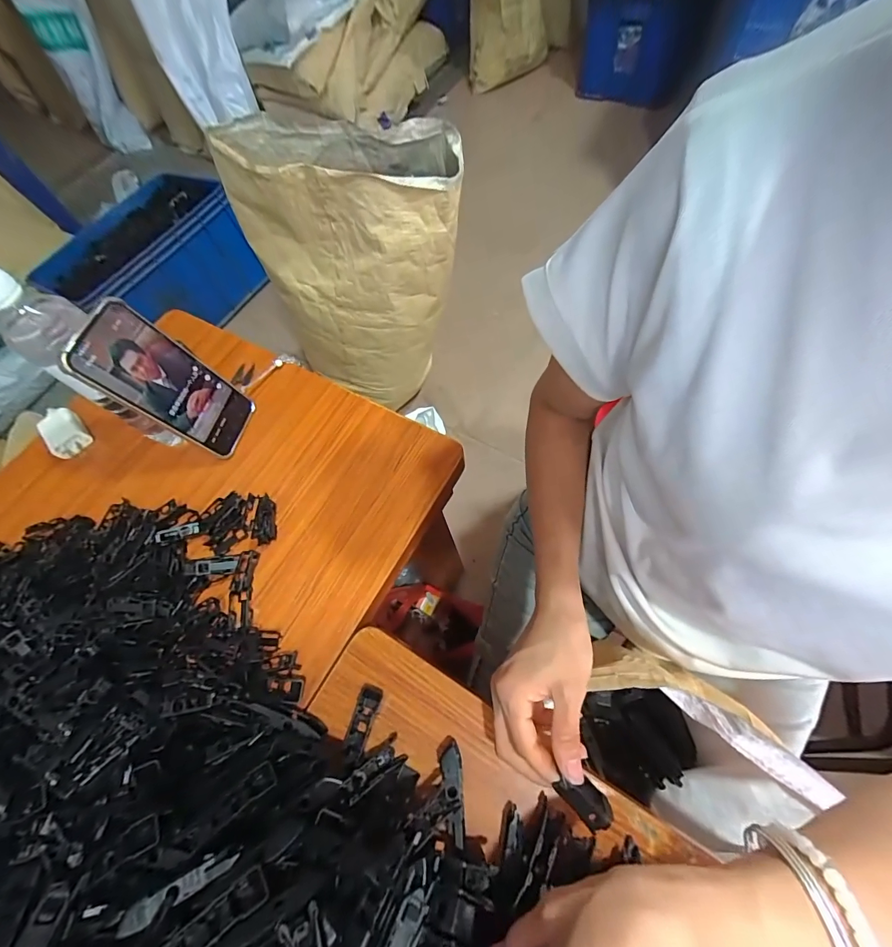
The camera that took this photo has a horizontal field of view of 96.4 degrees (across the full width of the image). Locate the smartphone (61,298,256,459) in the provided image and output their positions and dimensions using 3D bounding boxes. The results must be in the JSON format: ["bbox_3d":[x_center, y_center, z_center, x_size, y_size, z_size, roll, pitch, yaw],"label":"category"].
[{"bbox_3d":[-0.275,-0.088,0.405,0.011,0.166,0.080,1,64,26],"label":"smartphone"}]

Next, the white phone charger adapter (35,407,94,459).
[{"bbox_3d":[-0.465,-0.051,0.487,0.043,0.028,0.052,-38,69,-13],"label":"white phone charger adapter"}]

